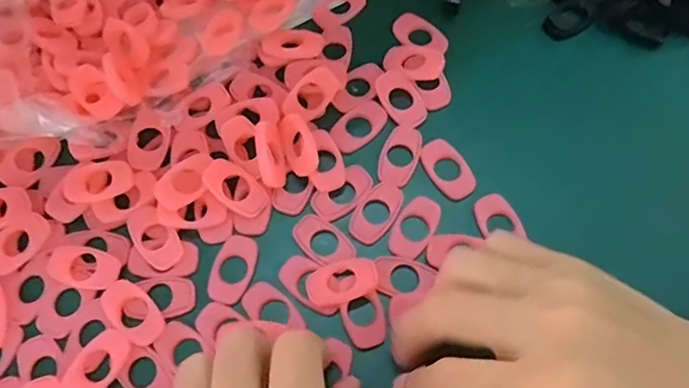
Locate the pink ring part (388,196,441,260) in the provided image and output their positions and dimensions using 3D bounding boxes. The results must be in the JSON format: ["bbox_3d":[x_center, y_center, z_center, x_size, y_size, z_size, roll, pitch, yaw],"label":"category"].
[{"bbox_3d":[0.034,0.016,0.259,0.019,0.004,0.032,32,74,12],"label":"pink ring part"}]

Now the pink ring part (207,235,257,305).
[{"bbox_3d":[-0.053,0.036,0.254,0.019,0.004,0.032,12,71,6],"label":"pink ring part"}]

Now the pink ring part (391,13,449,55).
[{"bbox_3d":[0.043,-0.087,0.293,0.019,0.010,0.035,-39,74,-12],"label":"pink ring part"}]

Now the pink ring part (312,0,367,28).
[{"bbox_3d":[-0.002,-0.106,0.302,0.032,0.007,0.018,-38,73,-12],"label":"pink ring part"}]

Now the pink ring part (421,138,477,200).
[{"bbox_3d":[0.052,-0.013,0.267,0.019,0.004,0.033,-31,72,-10],"label":"pink ring part"}]

